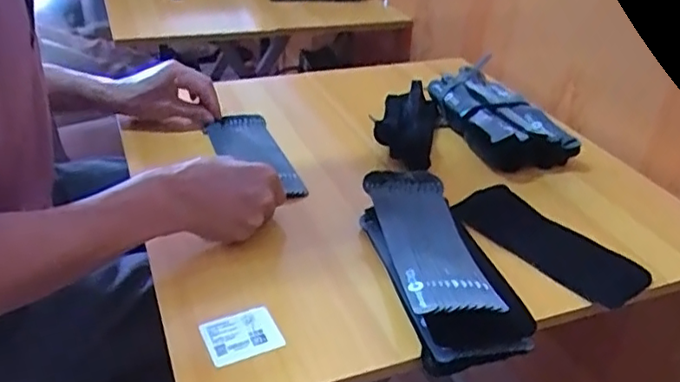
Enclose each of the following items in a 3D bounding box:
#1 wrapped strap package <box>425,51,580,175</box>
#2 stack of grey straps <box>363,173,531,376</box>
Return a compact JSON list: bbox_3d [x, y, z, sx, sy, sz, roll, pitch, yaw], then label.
[{"bbox_3d":[0.204,-0.112,0.863,0.129,0.048,0.266,-7,33,-15],"label":"wrapped strap package"},{"bbox_3d":[0.092,0.064,0.571,0.108,0.057,0.218,-3,32,-10],"label":"stack of grey straps"}]

